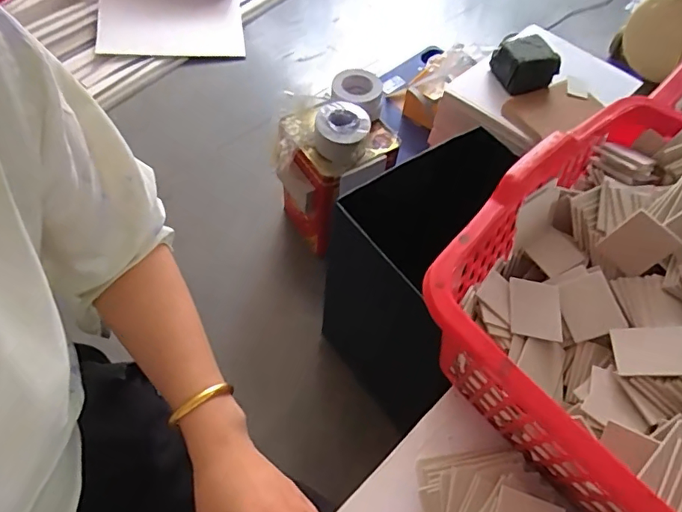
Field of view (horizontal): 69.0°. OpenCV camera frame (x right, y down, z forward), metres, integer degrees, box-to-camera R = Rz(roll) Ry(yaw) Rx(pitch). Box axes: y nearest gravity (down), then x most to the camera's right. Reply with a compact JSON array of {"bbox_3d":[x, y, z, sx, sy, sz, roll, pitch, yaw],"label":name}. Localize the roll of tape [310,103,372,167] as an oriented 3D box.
[{"bbox_3d":[-0.001,-0.298,1.207,0.124,0.082,0.128,2,57,-3],"label":"roll of tape"}]

